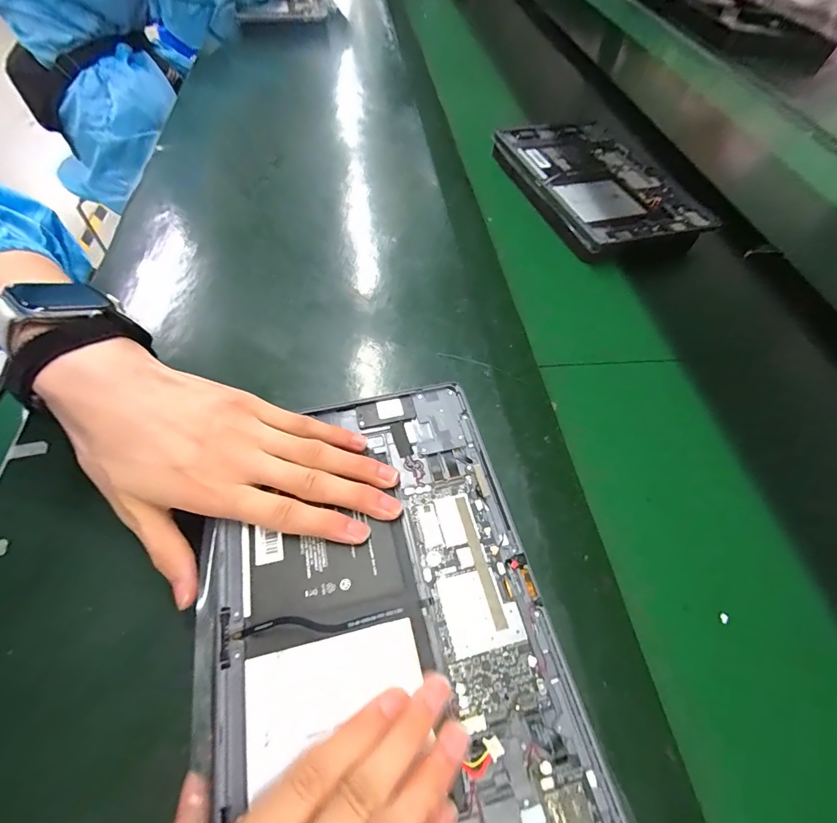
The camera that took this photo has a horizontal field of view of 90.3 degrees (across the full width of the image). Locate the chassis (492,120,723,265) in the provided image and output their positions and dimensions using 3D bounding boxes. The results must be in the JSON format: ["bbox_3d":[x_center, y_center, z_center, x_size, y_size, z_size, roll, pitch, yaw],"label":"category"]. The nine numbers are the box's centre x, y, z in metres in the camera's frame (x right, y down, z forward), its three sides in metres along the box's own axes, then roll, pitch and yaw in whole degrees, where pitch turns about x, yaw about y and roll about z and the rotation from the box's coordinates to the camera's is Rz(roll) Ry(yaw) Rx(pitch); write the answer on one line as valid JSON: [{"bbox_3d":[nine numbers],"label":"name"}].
[{"bbox_3d":[0.218,-0.277,0.506,0.172,0.024,0.274,-16,58,-13],"label":"chassis"}]

